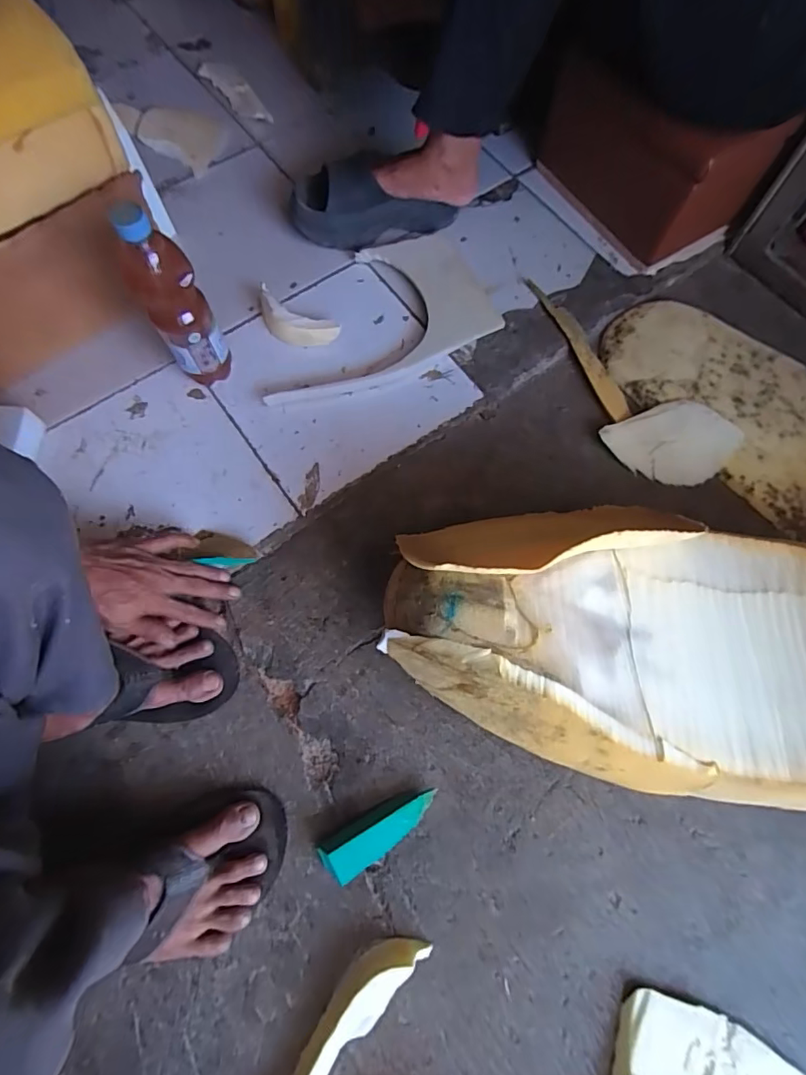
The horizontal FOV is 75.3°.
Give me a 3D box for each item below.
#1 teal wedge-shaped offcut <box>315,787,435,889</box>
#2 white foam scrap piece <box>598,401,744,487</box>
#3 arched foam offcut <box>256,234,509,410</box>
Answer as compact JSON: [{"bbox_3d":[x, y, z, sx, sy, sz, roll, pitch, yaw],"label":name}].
[{"bbox_3d":[-0.021,0.297,0.528,0.123,0.027,0.042,-30,74,-10],"label":"teal wedge-shaped offcut"},{"bbox_3d":[0.361,-0.122,0.697,0.164,0.021,0.113,-21,72,-8],"label":"white foam scrap piece"},{"bbox_3d":[-0.044,-0.309,0.734,0.345,0.027,0.206,-23,72,-8],"label":"arched foam offcut"}]

